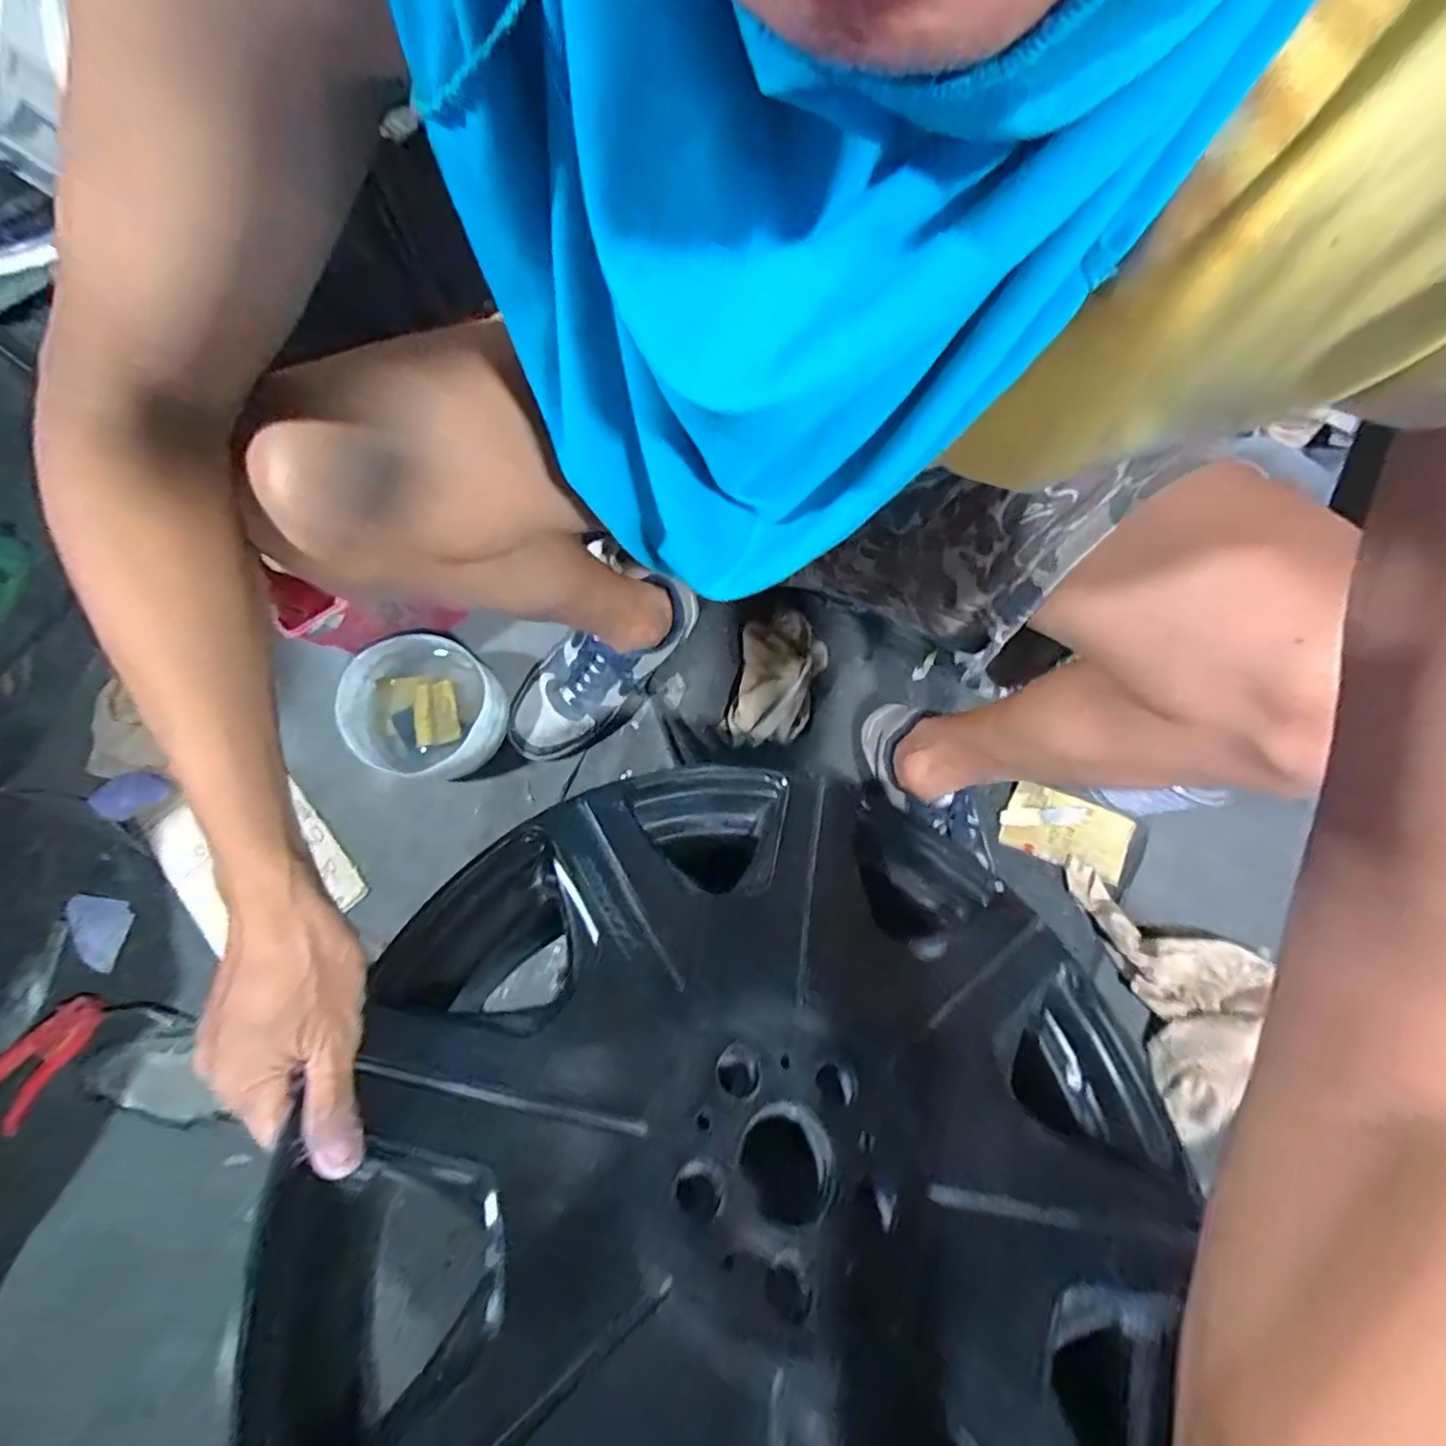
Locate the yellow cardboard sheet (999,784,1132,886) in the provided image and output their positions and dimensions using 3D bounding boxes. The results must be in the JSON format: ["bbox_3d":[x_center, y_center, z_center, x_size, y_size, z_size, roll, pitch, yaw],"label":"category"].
[{"bbox_3d":[0.400,0.125,0.729,0.141,0.011,0.081,21,79,4],"label":"yellow cardboard sheet"}]

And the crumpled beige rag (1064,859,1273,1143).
[{"bbox_3d":[0.508,0.278,0.678,0.146,0.052,0.285,-16,79,-3],"label":"crumpled beige rag"}]

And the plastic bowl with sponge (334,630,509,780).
[{"bbox_3d":[-0.328,-0.013,0.706,0.162,0.099,0.148,0,78,0],"label":"plastic bowl with sponge"}]

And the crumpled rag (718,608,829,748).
[{"bbox_3d":[0.064,-0.056,0.735,0.102,0.058,0.175,15,79,3],"label":"crumpled rag"}]

